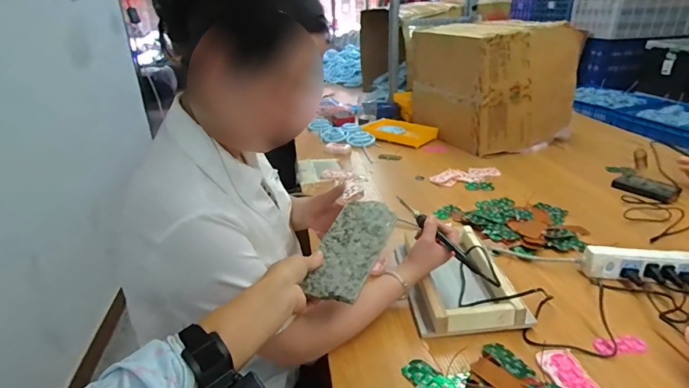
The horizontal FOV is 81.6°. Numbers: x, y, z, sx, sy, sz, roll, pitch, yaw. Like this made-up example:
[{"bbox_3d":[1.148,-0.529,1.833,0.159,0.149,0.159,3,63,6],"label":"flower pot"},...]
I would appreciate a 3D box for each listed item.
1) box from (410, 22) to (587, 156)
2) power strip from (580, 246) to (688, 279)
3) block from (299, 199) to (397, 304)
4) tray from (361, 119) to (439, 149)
[{"bbox_3d":[0.481,-0.389,1.375,0.351,0.343,0.422,-12,27,-18],"label":"box"},{"bbox_3d":[0.540,0.125,0.719,0.205,0.051,0.035,2,26,9],"label":"power strip"},{"bbox_3d":[0.012,0.075,0.565,0.078,0.019,0.178,10,45,24],"label":"block"},{"bbox_3d":[0.197,-0.226,1.438,0.250,0.018,0.136,22,48,31],"label":"tray"}]

